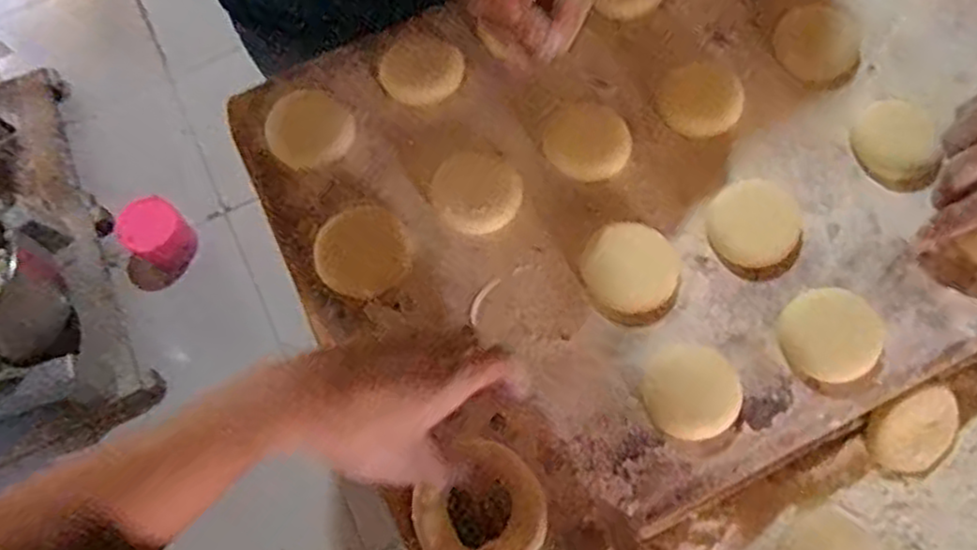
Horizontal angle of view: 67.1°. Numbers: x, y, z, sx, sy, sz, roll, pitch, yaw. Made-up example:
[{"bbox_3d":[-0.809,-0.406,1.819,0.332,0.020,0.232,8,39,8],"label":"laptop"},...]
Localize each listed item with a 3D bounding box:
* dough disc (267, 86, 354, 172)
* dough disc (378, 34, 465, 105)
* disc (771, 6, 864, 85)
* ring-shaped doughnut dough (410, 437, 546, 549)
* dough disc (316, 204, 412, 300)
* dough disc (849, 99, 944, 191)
[{"bbox_3d":[-0.138,-0.112,0.563,0.060,0.011,0.071,-39,72,-10],"label":"dough disc"},{"bbox_3d":[-0.051,-0.159,0.570,0.063,0.010,0.056,-4,69,3],"label":"dough disc"},{"bbox_3d":[0.253,-0.178,0.566,0.061,0.007,0.070,37,76,16],"label":"disc"},{"bbox_3d":[-0.004,0.147,0.451,0.071,0.017,0.079,40,76,11],"label":"ring-shaped doughnut dough"},{"bbox_3d":[-0.089,-0.017,0.524,0.063,0.004,0.067,-1,70,4],"label":"dough disc"},{"bbox_3d":[0.294,-0.093,0.527,0.060,0.013,0.065,-1,70,4],"label":"dough disc"}]

